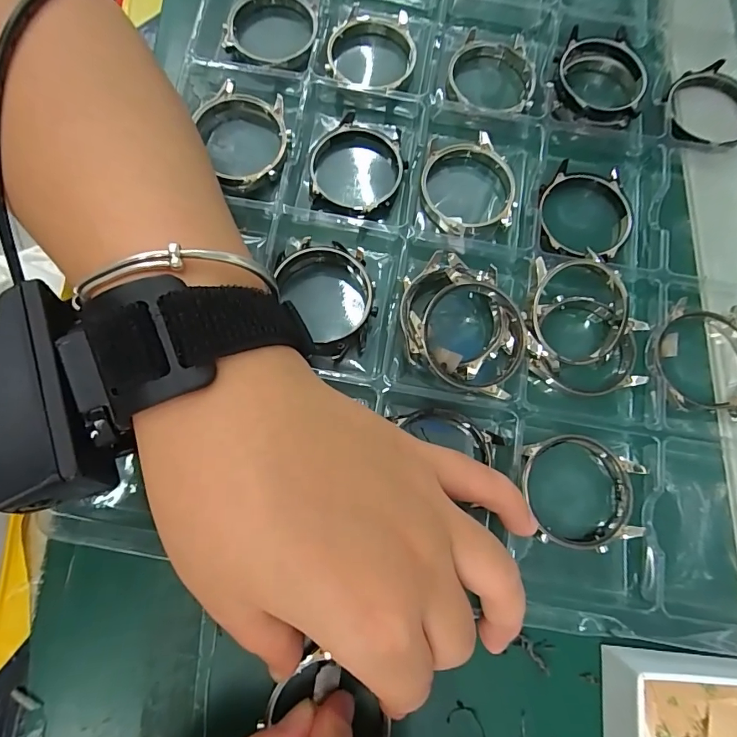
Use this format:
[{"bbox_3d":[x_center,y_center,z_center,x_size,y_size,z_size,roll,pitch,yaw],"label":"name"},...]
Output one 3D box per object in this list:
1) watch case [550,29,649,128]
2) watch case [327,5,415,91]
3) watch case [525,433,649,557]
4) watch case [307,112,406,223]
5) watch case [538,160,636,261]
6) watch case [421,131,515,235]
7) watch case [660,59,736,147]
[{"bbox_3d":[0.119,-0.148,0.227,0.046,0.010,0.057,20,77,1],"label":"watch case"},{"bbox_3d":[0.001,-0.165,0.228,0.044,0.011,0.046,24,77,2],"label":"watch case"},{"bbox_3d":[0.090,0.053,0.188,0.052,0.011,0.045,8,78,0],"label":"watch case"},{"bbox_3d":[-0.007,-0.097,0.216,0.045,0.008,0.052,25,77,3],"label":"watch case"},{"bbox_3d":[0.105,-0.078,0.215,0.047,0.011,0.054,2,78,-1],"label":"watch case"},{"bbox_3d":[0.049,-0.090,0.216,0.045,0.011,0.047,-7,78,-3],"label":"watch case"},{"bbox_3d":[0.181,-0.137,0.230,0.045,0.012,0.053,37,78,5],"label":"watch case"}]

